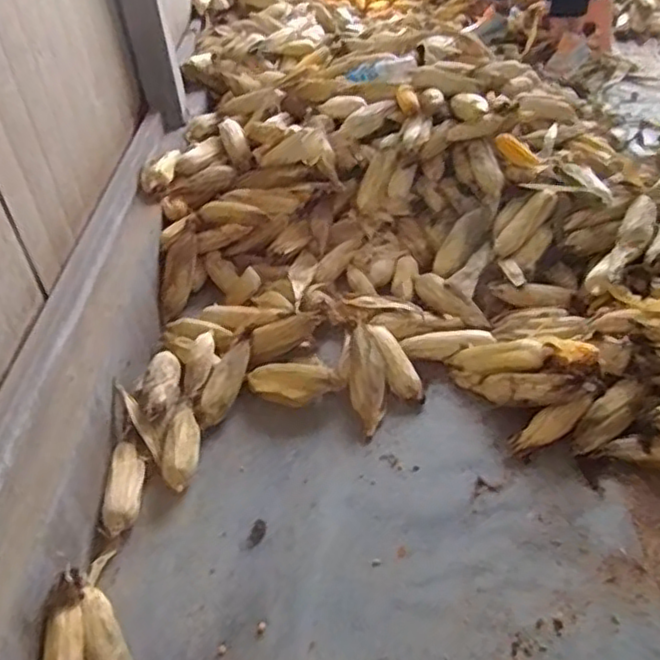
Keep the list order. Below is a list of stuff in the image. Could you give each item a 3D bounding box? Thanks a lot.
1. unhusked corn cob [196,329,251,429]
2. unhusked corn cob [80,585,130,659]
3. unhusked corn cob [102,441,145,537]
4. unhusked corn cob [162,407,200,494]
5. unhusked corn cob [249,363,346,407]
[{"bbox_3d":[-0.200,0.097,1.310,0.059,0.061,0.212,12,45,18],"label":"unhusked corn cob"},{"bbox_3d":[-0.322,0.442,0.947,0.053,0.043,0.183,-23,45,-19],"label":"unhusked corn cob"},{"bbox_3d":[-0.352,0.273,1.154,0.055,0.049,0.168,-4,42,0],"label":"unhusked corn cob"},{"bbox_3d":[-0.267,0.215,1.202,0.066,0.054,0.164,-8,42,-4],"label":"unhusked corn cob"},{"bbox_3d":[-0.068,0.109,1.308,0.185,0.046,0.079,-2,42,3],"label":"unhusked corn cob"}]

